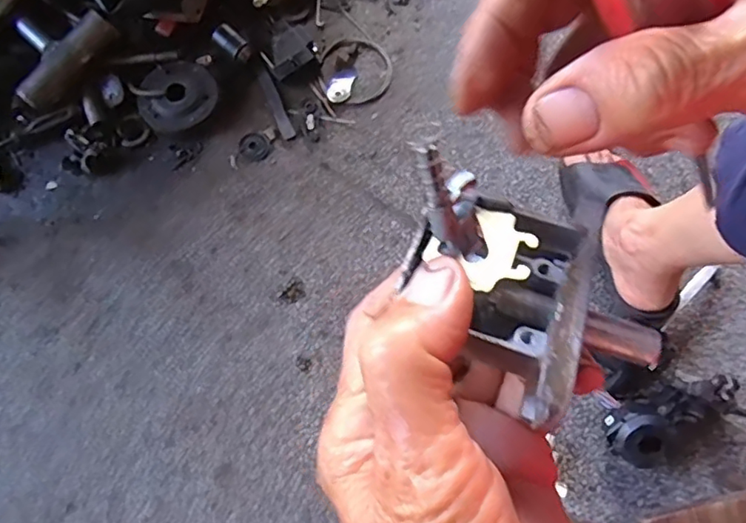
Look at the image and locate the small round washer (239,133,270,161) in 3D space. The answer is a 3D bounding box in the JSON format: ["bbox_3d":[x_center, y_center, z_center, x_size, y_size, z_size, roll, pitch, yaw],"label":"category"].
[{"bbox_3d":[-0.153,-0.149,0.716,0.036,0.004,0.040,-43,75,-11],"label":"small round washer"}]

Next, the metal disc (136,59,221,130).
[{"bbox_3d":[-0.251,-0.218,0.718,0.093,0.029,0.096,-1,72,2],"label":"metal disc"}]

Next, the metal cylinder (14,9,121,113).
[{"bbox_3d":[-0.414,-0.276,0.720,0.113,0.053,0.143,42,78,12],"label":"metal cylinder"}]

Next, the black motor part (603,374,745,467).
[{"bbox_3d":[0.319,0.164,0.581,0.159,0.064,0.068,-20,72,-4],"label":"black motor part"}]

